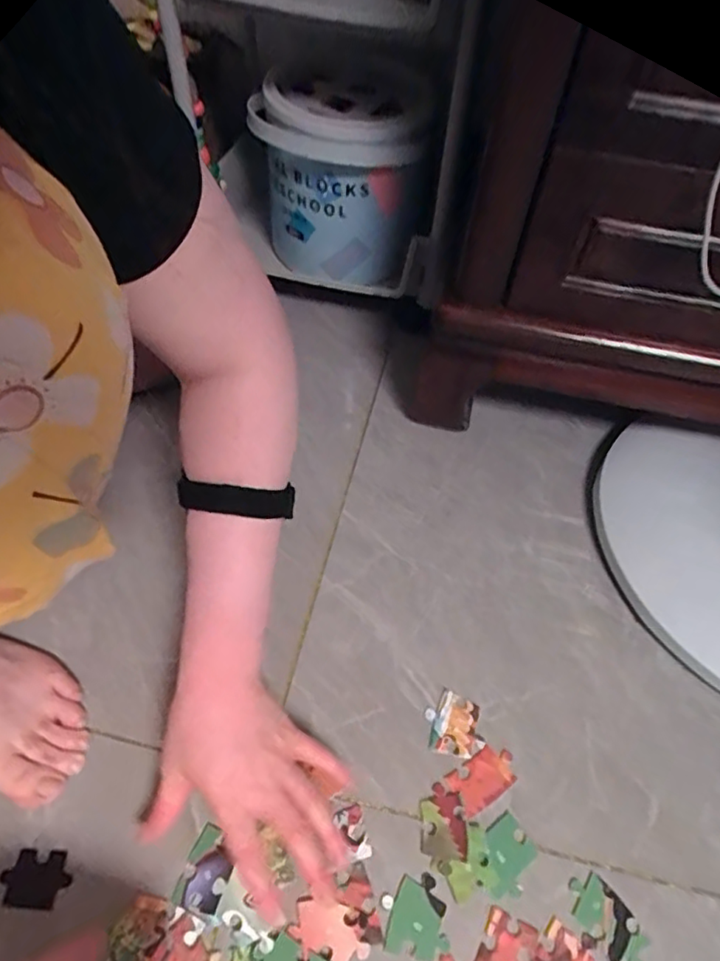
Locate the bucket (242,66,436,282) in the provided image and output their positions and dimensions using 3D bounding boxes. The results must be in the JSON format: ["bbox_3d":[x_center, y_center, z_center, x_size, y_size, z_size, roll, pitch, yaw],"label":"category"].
[{"bbox_3d":[-0.032,-0.351,0.700,0.156,0.181,0.190,-25,58,-21],"label":"bucket"}]

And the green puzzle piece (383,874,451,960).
[{"bbox_3d":[0.042,0.298,0.400,0.039,0.004,0.046,17,53,9],"label":"green puzzle piece"}]

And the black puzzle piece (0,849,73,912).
[{"bbox_3d":[-0.224,0.274,0.403,0.047,0.004,0.034,7,52,1],"label":"black puzzle piece"}]

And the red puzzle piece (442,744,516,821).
[{"bbox_3d":[0.096,0.229,0.453,0.053,0.004,0.033,-25,58,-21],"label":"red puzzle piece"}]

